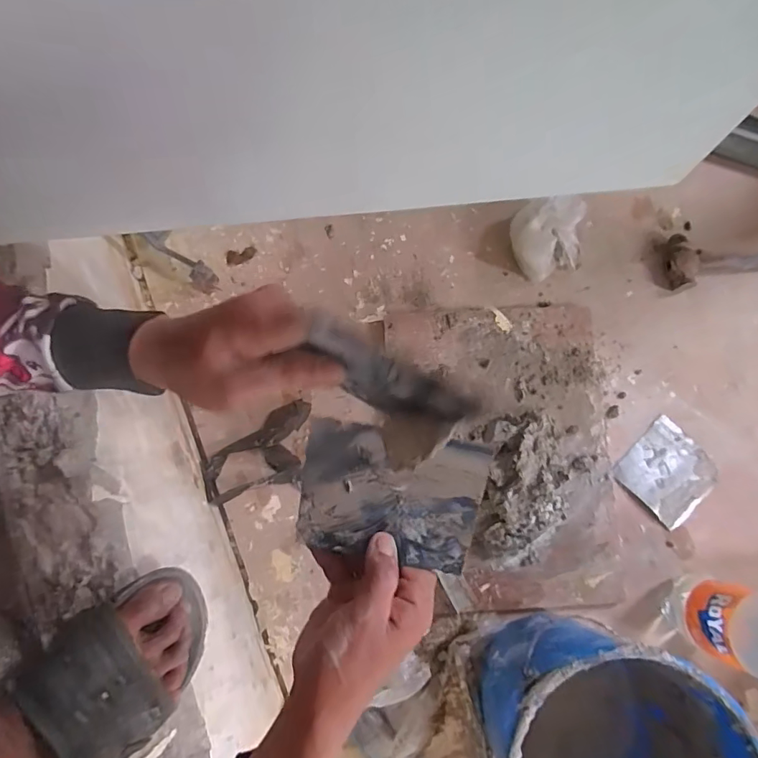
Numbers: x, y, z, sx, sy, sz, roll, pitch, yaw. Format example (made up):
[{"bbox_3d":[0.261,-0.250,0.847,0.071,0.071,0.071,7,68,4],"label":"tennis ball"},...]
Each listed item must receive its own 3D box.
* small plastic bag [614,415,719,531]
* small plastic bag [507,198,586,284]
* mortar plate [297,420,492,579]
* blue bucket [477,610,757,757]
[{"bbox_3d":[0.482,0.157,0.765,0.142,0.015,0.135,-40,79,-10],"label":"small plastic bag"},{"bbox_3d":[0.299,-0.247,0.815,0.137,0.086,0.127,35,79,8],"label":"small plastic bag"},{"bbox_3d":[0.010,0.086,0.349,0.136,0.006,0.100,4,69,5],"label":"mortar plate"},{"bbox_3d":[0.253,0.435,0.562,0.253,0.261,0.250,0,79,1],"label":"blue bucket"}]

